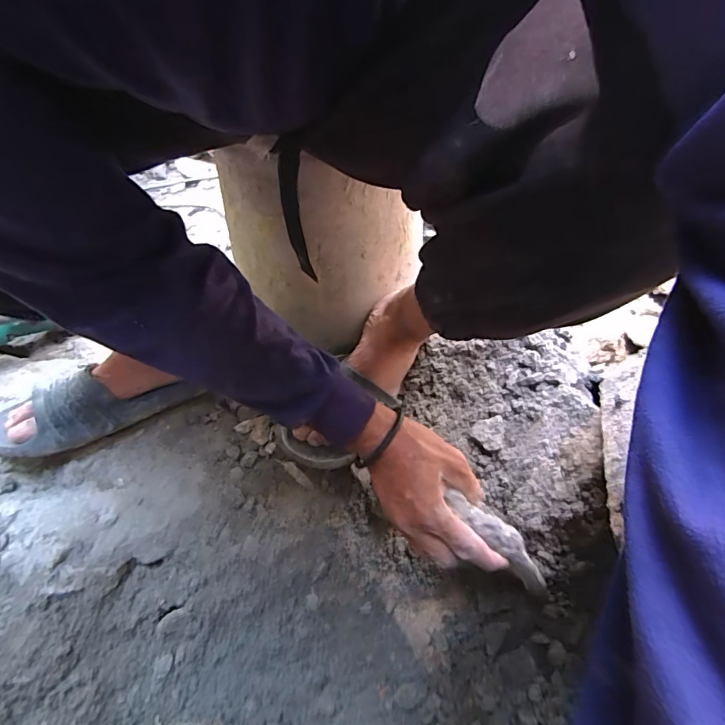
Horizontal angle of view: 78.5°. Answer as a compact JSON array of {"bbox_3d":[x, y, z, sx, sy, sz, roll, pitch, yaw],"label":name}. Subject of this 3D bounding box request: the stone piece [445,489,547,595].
[{"bbox_3d":[0.126,0.163,0.401,0.024,0.028,0.115,-40,82,-25],"label":"stone piece"}]

